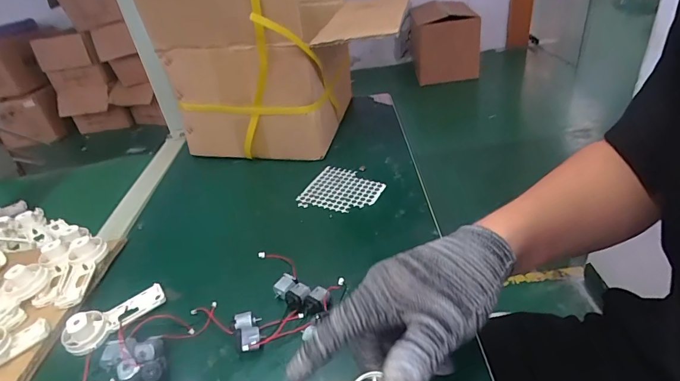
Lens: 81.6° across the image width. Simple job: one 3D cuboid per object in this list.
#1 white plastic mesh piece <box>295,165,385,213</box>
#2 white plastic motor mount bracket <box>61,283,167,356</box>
[{"bbox_3d":[0.003,0.002,0.555,0.101,0.004,0.090,17,45,25],"label":"white plastic mesh piece"},{"bbox_3d":[-0.226,0.122,0.394,0.094,0.020,0.036,-30,42,-31],"label":"white plastic motor mount bracket"}]

